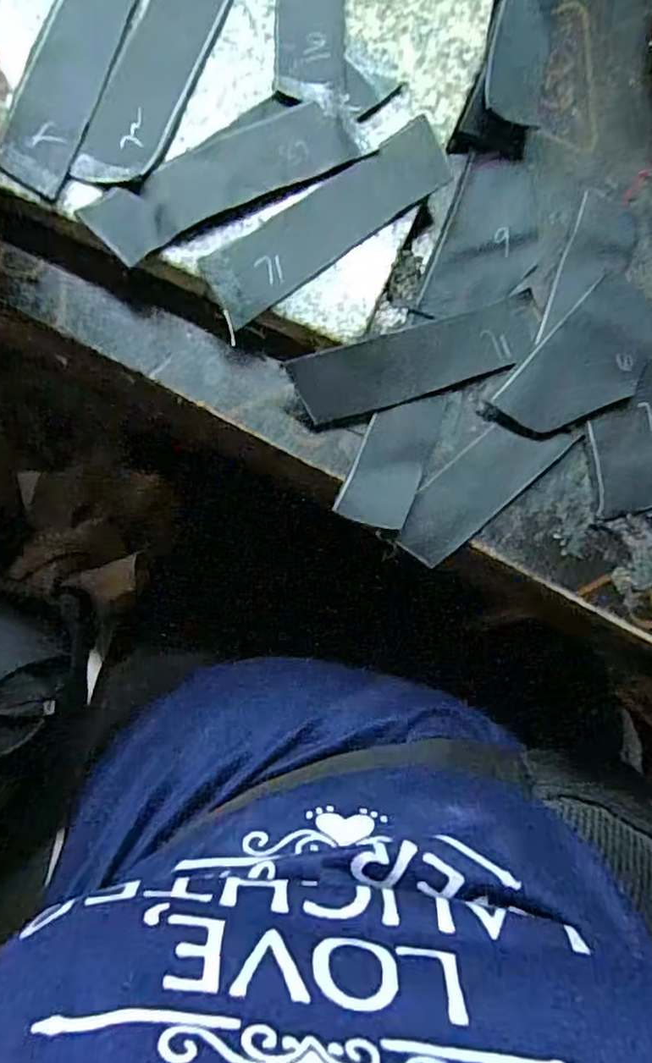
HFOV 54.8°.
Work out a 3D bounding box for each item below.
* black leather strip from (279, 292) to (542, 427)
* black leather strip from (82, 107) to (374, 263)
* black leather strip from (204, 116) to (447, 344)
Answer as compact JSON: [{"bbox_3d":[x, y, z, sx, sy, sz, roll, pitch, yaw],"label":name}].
[{"bbox_3d":[0.043,-0.076,0.274,0.114,0.006,0.029,-20,96,-11],"label":"black leather strip"},{"bbox_3d":[-0.041,-0.146,0.258,0.114,0.005,0.032,-29,88,-7],"label":"black leather strip"},{"bbox_3d":[0.001,-0.130,0.264,0.120,0.004,0.032,-40,89,-8],"label":"black leather strip"}]

